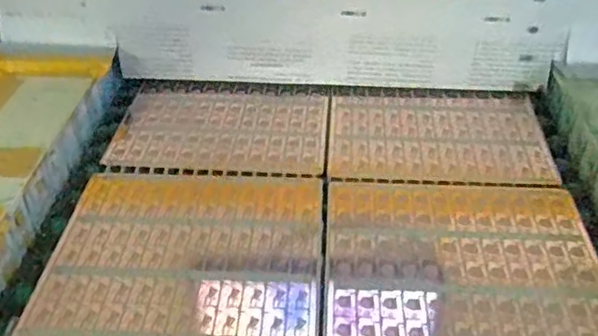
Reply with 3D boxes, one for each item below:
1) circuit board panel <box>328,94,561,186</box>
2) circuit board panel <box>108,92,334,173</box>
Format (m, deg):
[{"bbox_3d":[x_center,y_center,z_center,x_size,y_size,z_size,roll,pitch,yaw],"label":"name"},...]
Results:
[{"bbox_3d":[0.197,-0.051,0.913,0.298,0.009,0.219,2,37,1],"label":"circuit board panel"},{"bbox_3d":[-0.110,-0.061,0.925,0.296,0.007,0.193,3,37,3],"label":"circuit board panel"}]

